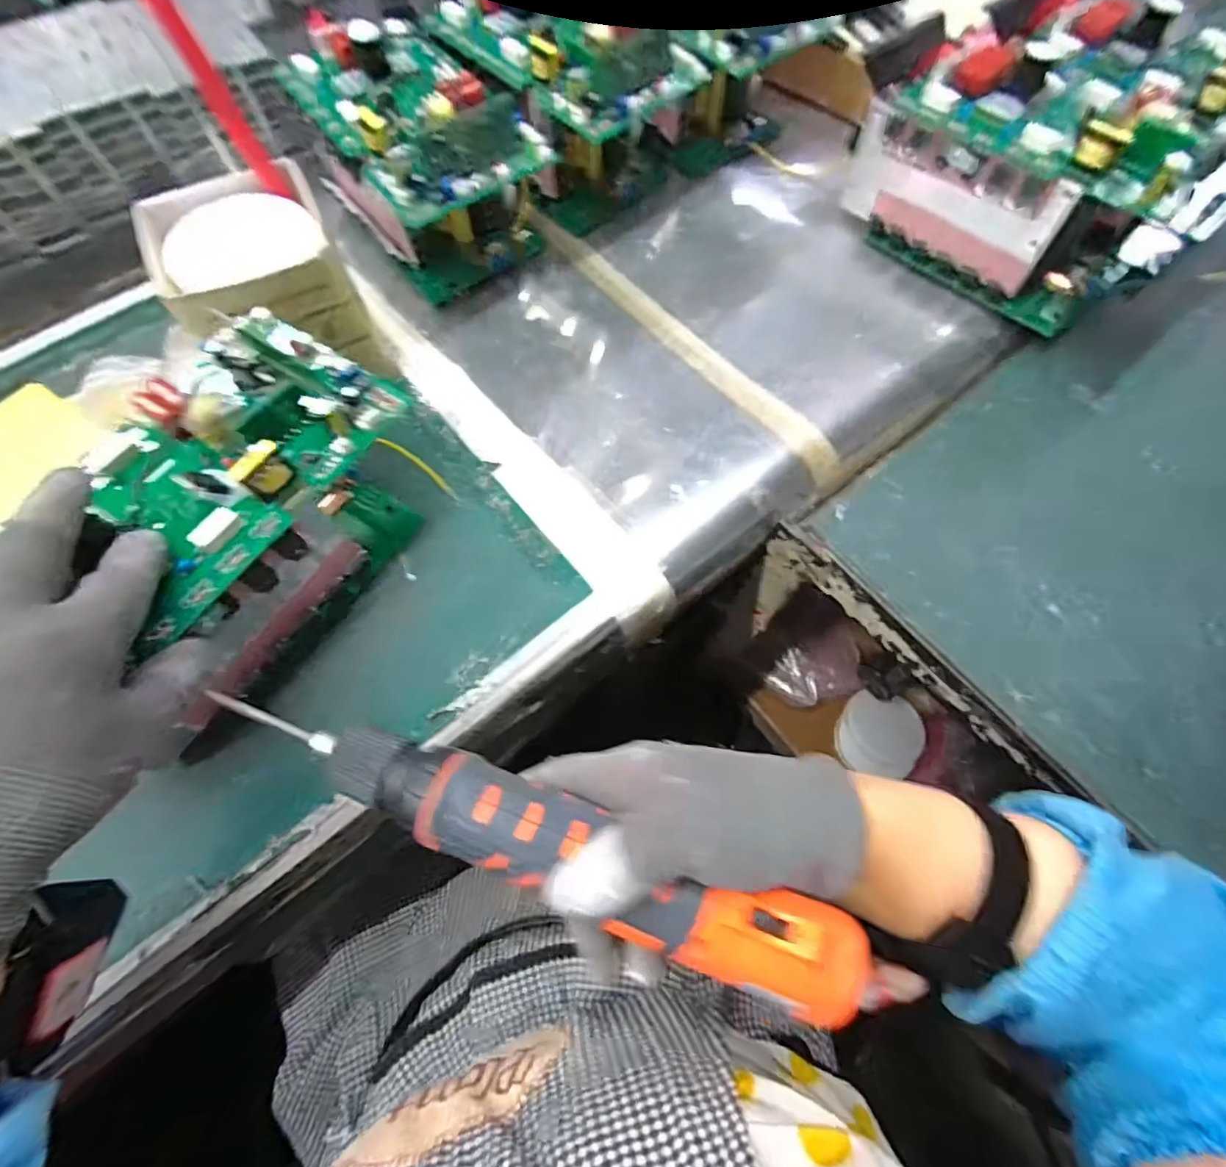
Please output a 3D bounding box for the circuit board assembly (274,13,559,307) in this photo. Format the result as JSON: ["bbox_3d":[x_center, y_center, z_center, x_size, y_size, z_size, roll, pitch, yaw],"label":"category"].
[{"bbox_3d":[-0.151,-0.360,0.466,0.153,0.118,0.221,-32,71,-12],"label":"circuit board assembly"}]

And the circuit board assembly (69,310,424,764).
[{"bbox_3d":[-0.216,-0.040,0.335,0.109,0.117,0.200,29,73,12],"label":"circuit board assembly"}]

